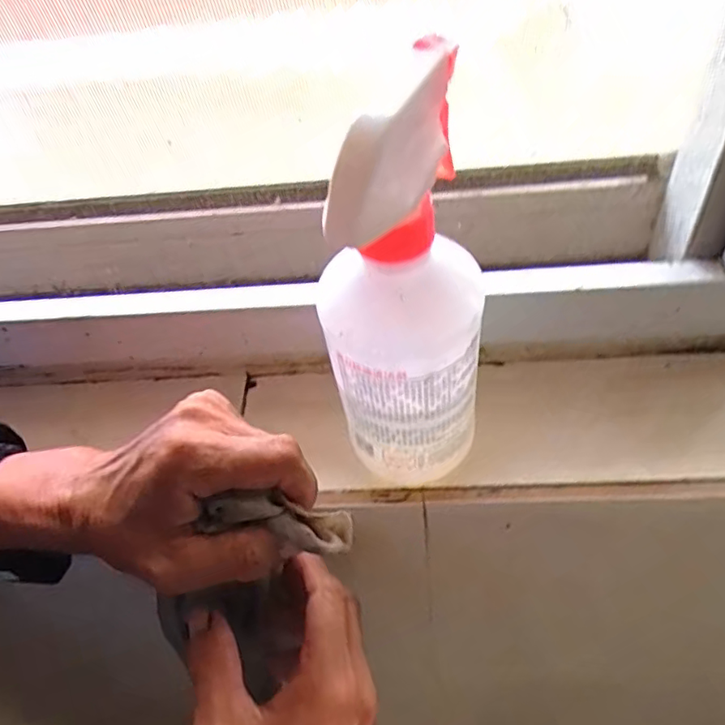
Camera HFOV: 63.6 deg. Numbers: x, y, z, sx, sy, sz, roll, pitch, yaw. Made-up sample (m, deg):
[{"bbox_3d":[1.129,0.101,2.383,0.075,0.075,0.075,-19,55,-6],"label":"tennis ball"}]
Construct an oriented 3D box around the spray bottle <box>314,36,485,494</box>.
[{"bbox_3d":[0.016,-0.023,0.257,0.064,0.186,0.060,-12,47,-4],"label":"spray bottle"}]

